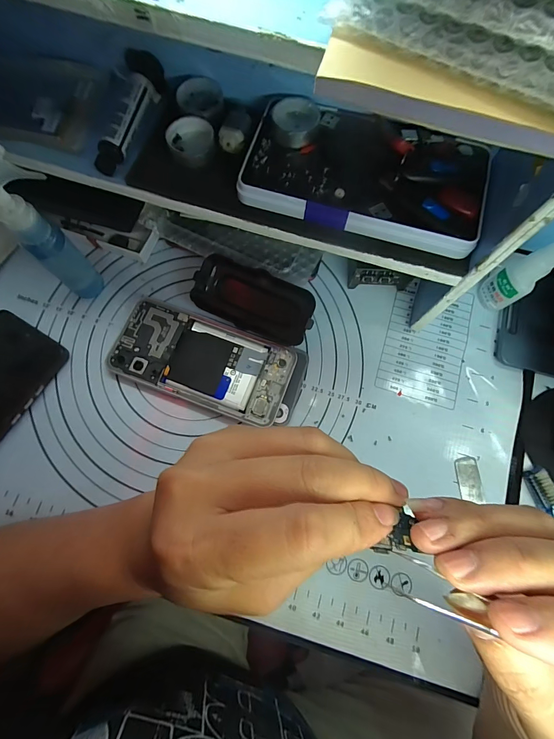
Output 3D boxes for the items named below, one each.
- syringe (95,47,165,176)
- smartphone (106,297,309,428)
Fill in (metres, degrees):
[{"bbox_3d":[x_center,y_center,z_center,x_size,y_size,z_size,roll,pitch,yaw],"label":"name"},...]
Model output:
[{"bbox_3d":[-0.110,-0.191,0.252,0.026,0.019,0.093,11,75,1],"label":"syringe"},{"bbox_3d":[-0.061,-0.006,0.307,0.167,0.011,0.076,18,77,3],"label":"smartphone"}]

